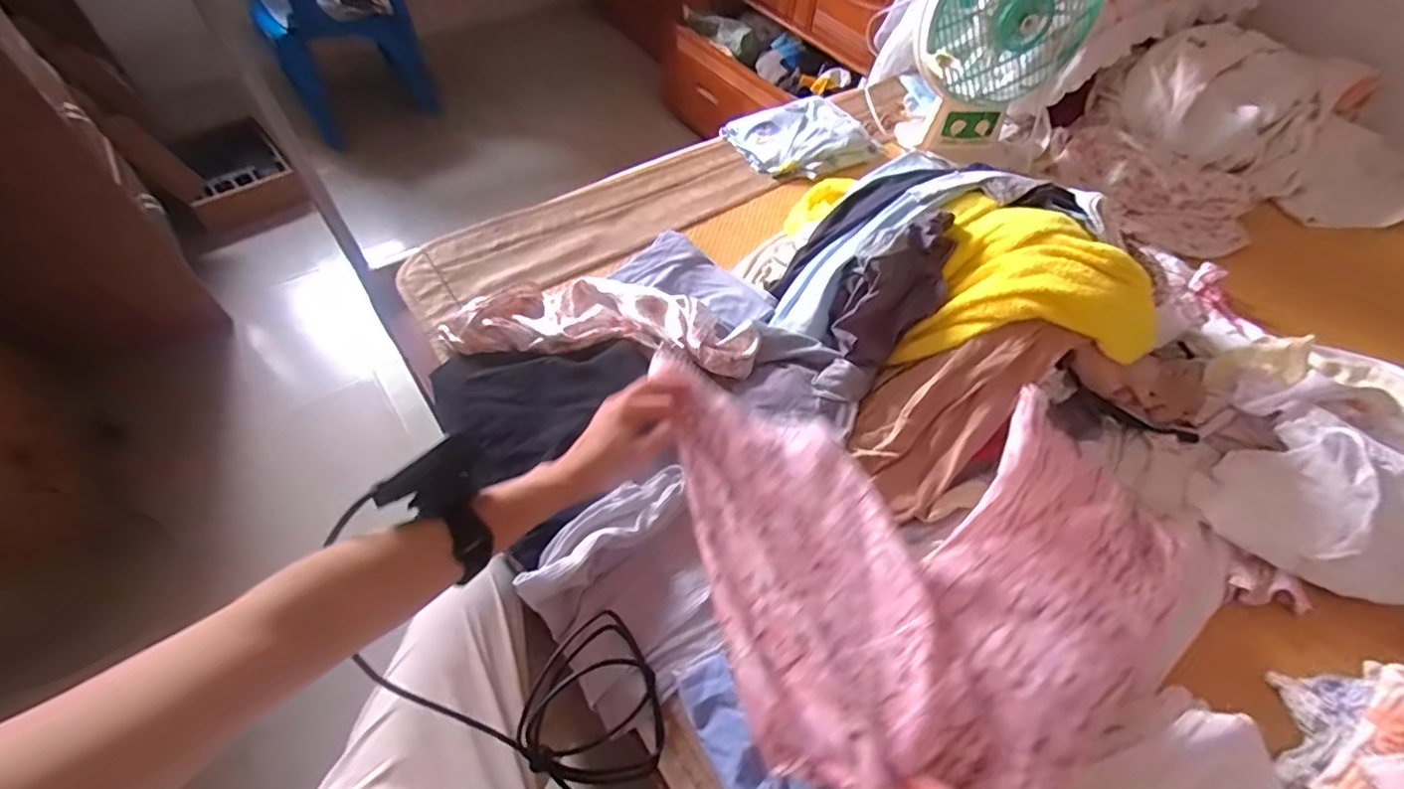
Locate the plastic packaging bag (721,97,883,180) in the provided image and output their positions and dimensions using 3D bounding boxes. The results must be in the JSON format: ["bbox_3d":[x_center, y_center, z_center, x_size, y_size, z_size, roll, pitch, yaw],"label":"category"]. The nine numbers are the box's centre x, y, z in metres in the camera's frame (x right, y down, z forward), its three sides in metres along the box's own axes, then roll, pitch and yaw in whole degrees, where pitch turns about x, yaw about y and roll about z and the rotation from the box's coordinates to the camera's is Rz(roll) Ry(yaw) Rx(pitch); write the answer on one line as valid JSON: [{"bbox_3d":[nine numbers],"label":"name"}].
[{"bbox_3d":[0.194,-0.486,1.107,0.246,0.027,0.189,-24,59,-19],"label":"plastic packaging bag"}]

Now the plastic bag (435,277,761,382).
[{"bbox_3d":[-0.130,-0.105,0.792,0.410,0.058,0.156,8,54,2],"label":"plastic bag"}]

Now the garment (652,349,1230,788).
[{"bbox_3d":[0.262,0.162,0.526,0.549,0.163,0.354,0,54,-4],"label":"garment"}]

